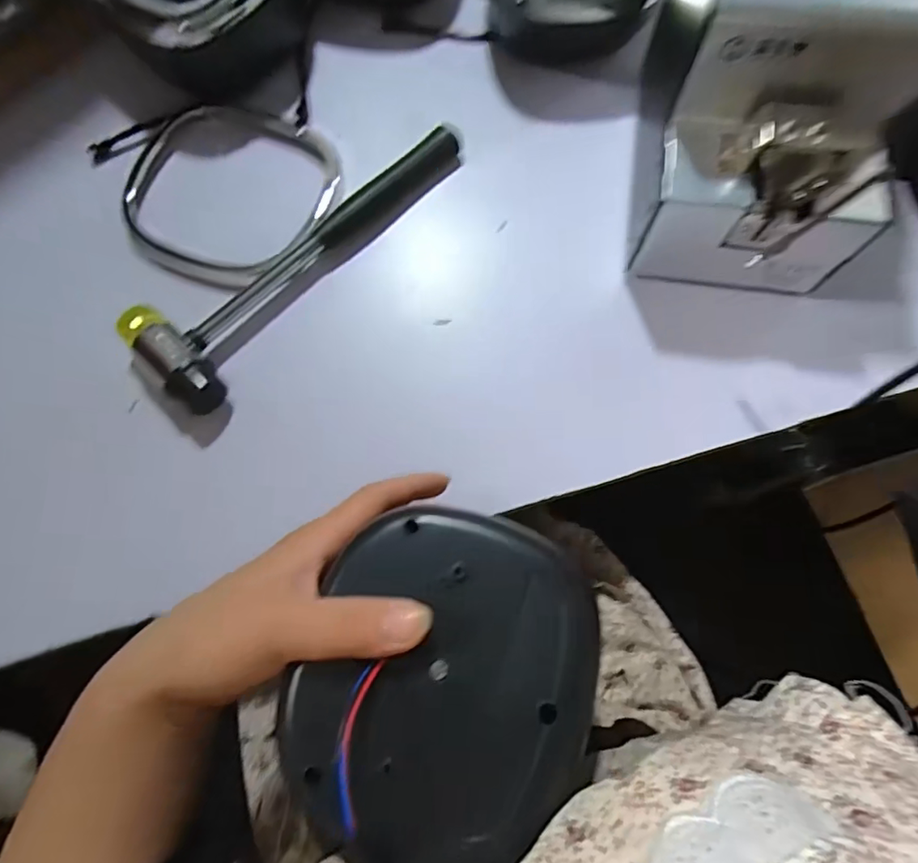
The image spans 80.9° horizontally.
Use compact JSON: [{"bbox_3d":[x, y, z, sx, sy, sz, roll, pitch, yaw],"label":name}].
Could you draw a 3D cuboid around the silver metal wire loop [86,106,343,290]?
[{"bbox_3d":[-0.179,-0.195,0.405,0.157,0.022,0.185,-32,77,-6],"label":"silver metal wire loop"}]

